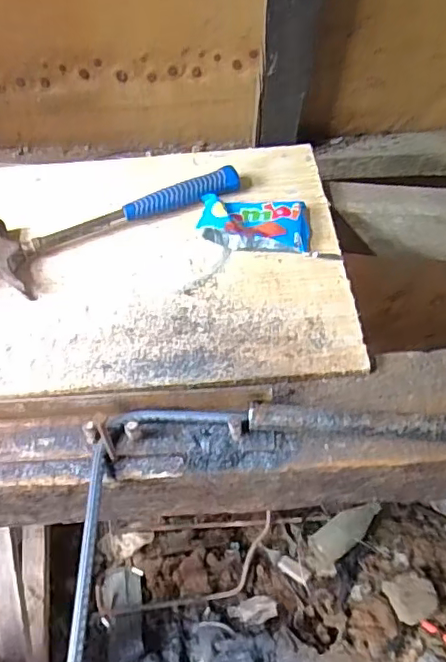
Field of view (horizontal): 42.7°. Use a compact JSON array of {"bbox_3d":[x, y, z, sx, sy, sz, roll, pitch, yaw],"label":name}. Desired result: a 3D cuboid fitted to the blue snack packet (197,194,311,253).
[{"bbox_3d":[0.033,-0.113,0.575,0.110,0.023,0.059,6,56,5],"label":"blue snack packet"}]

